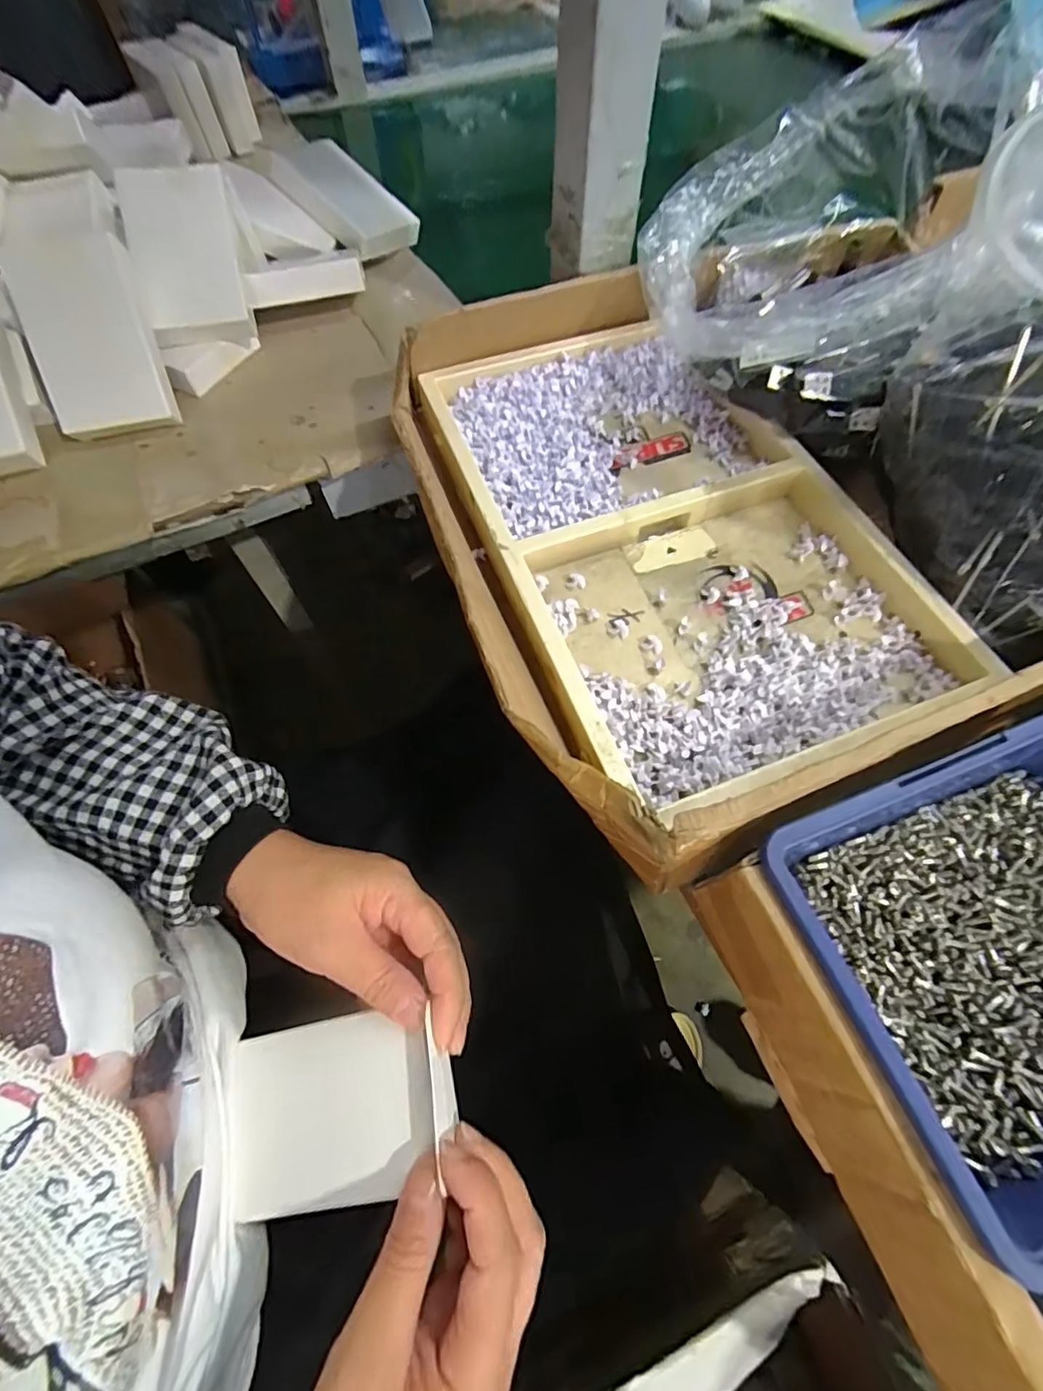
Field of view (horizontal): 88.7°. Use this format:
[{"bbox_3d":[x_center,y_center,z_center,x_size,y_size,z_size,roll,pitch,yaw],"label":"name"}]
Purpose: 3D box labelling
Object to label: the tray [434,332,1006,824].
[{"bbox_3d":[0.076,-0.104,0.295,0.185,0.044,0.314,-22,64,-9],"label":"tray"}]

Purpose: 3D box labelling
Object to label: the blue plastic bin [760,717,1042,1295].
[{"bbox_3d":[0.169,0.084,0.181,0.143,0.048,0.122,-19,63,-8],"label":"blue plastic bin"}]

